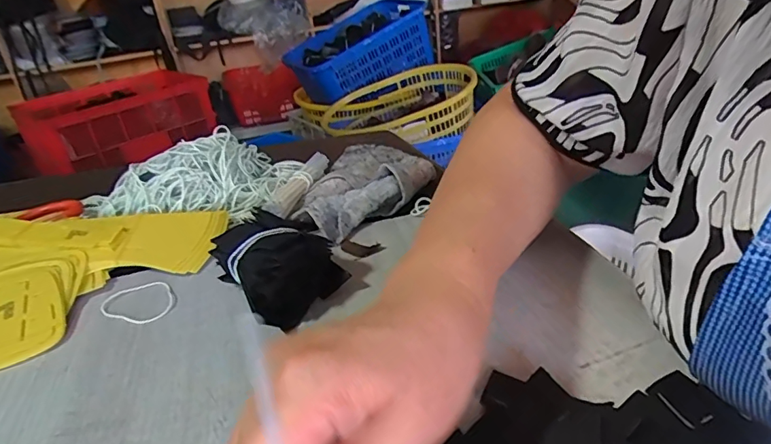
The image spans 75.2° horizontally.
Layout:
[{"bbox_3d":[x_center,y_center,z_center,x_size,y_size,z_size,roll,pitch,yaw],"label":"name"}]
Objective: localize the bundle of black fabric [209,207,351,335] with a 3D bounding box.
[{"bbox_3d":[-0.076,0.028,0.354,0.071,0.051,0.089,-24,34,-29],"label":"bundle of black fabric"}]

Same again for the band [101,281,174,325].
[{"bbox_3d":[-0.181,0.058,0.373,0.057,0.004,0.042,6,31,21],"label":"band"}]

